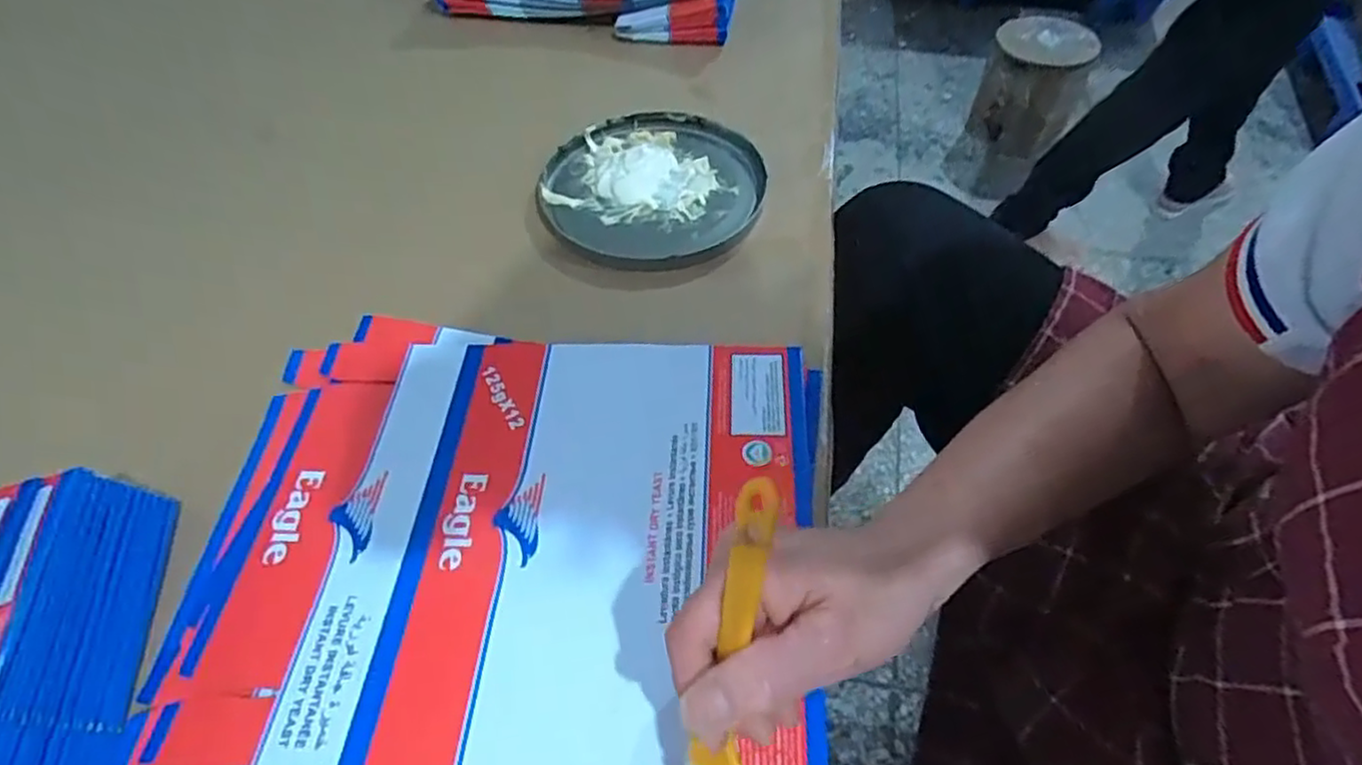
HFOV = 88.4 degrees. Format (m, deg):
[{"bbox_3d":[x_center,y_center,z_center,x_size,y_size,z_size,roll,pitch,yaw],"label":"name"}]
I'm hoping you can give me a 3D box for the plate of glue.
[{"bbox_3d":[-0.023,-0.150,0.537,0.164,0.022,0.172,0,53,0],"label":"plate of glue"}]

